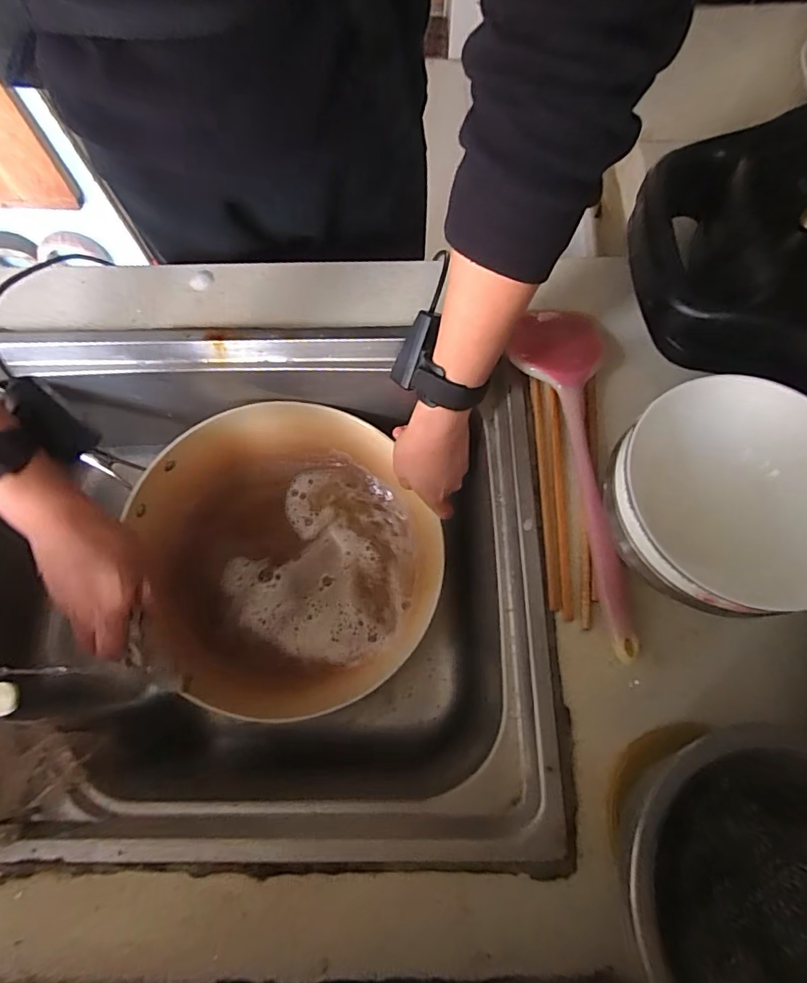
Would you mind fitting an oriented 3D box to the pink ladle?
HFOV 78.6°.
[{"bbox_3d":[0.137,-0.021,0.407,0.082,0.028,0.294,-1,71,0],"label":"pink ladle"}]

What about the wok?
[{"bbox_3d":[-0.121,0.059,0.529,0.284,0.108,0.316,-29,73,-9],"label":"wok"}]

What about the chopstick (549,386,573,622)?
[{"bbox_3d":[0.130,0.002,0.414,0.010,0.005,0.201,2,71,1],"label":"chopstick"}]

